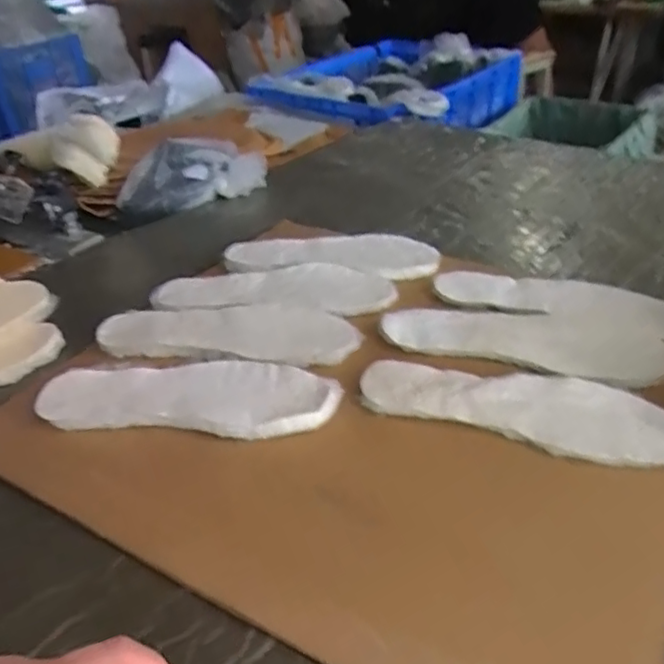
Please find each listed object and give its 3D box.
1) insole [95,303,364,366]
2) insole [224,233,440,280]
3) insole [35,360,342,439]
[{"bbox_3d":[-0.114,0.000,0.690,0.282,0.017,0.098,2,35,10],"label":"insole"},{"bbox_3d":[-0.001,-0.106,0.813,0.276,0.011,0.101,2,35,10],"label":"insole"},{"bbox_3d":[-0.139,0.058,0.604,0.286,0.019,0.097,2,39,7],"label":"insole"}]

